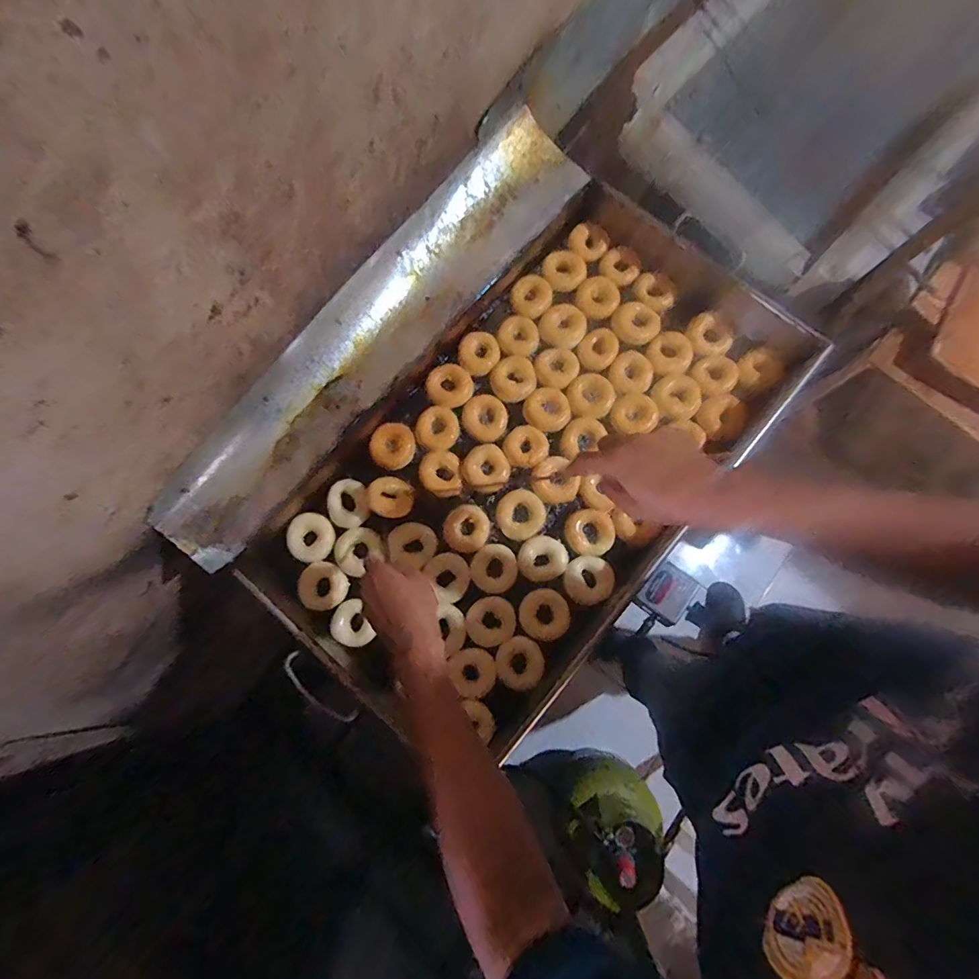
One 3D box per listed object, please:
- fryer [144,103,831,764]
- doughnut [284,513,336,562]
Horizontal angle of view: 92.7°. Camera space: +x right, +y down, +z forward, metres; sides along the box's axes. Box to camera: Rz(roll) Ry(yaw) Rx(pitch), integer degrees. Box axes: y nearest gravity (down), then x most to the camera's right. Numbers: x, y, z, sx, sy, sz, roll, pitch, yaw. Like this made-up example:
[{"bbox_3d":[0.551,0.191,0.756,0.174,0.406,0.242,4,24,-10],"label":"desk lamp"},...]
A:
[{"bbox_3d":[0.020,-0.096,0.718,0.592,0.177,0.855,39,82,8],"label":"fryer"},{"bbox_3d":[-0.288,0.077,0.749,0.069,0.032,0.074,0,79,1],"label":"doughnut"}]

